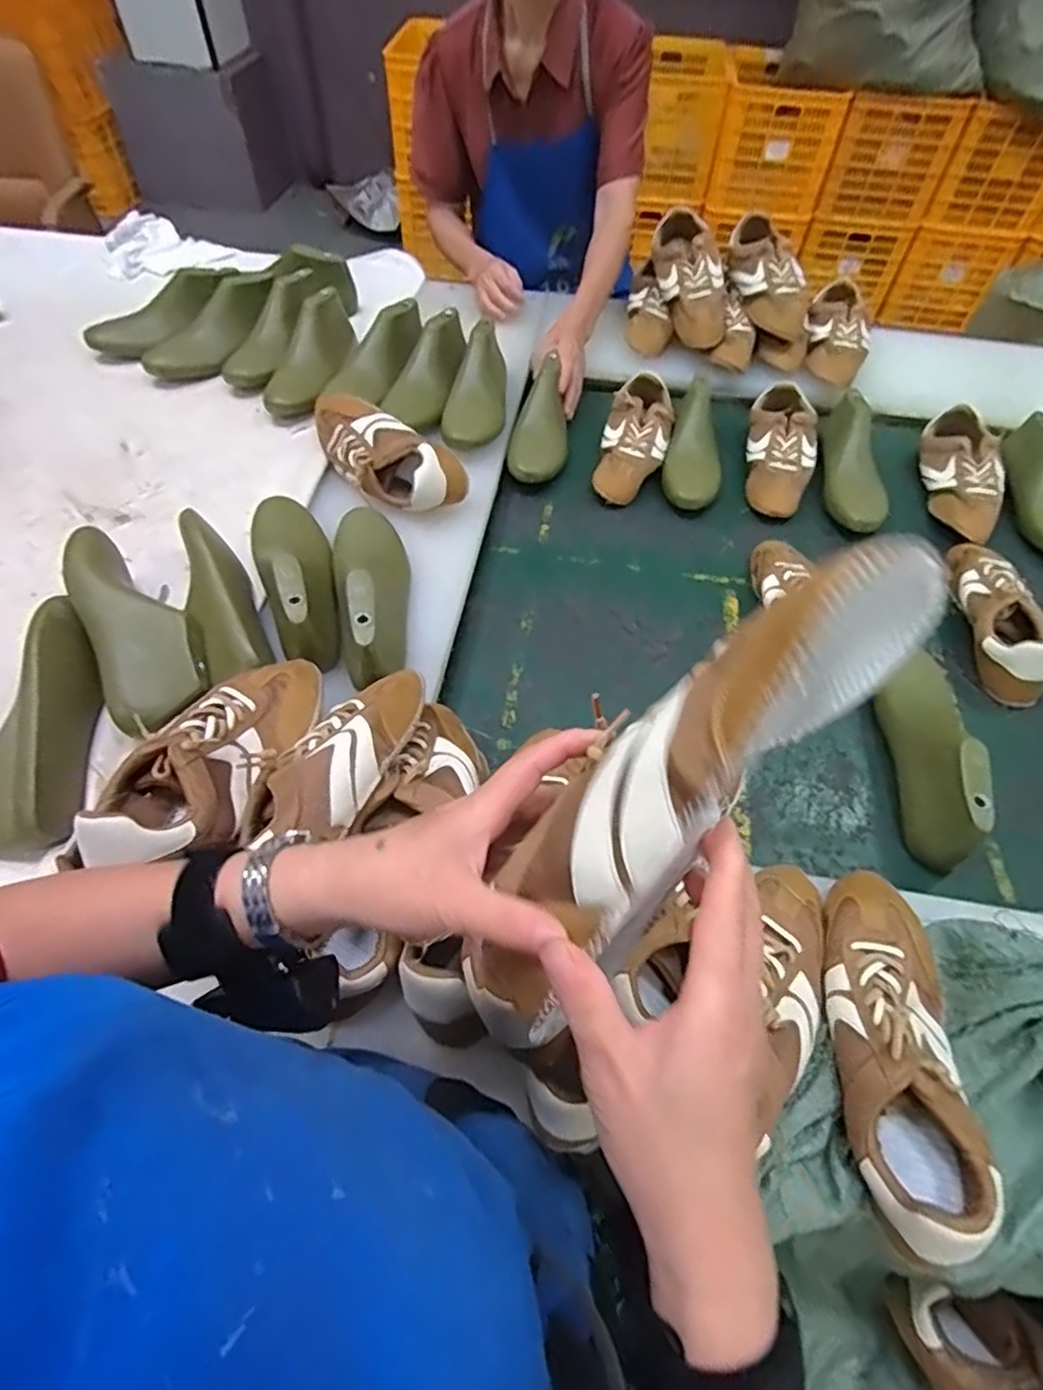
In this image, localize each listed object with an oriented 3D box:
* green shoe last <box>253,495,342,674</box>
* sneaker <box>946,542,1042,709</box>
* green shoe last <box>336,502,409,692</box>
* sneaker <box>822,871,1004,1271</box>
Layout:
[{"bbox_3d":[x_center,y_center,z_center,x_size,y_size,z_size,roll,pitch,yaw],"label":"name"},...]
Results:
[{"bbox_3d":[-0.251,-0.144,0.720,0.077,0.099,0.263,-18,59,-12],"label":"green shoe last"},{"bbox_3d":[0.605,-0.111,0.812,0.082,0.071,0.250,10,57,6],"label":"sneaker"},{"bbox_3d":[-0.169,-0.126,0.716,0.078,0.088,0.249,-8,57,-6],"label":"green shoe last"},{"bbox_3d":[0.278,0.253,0.483,0.103,0.076,0.257,10,57,6],"label":"sneaker"}]

